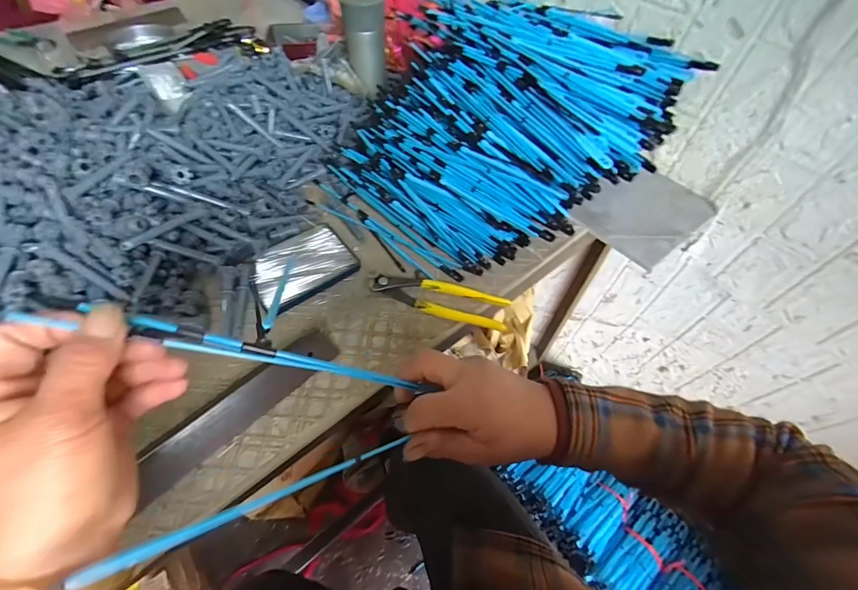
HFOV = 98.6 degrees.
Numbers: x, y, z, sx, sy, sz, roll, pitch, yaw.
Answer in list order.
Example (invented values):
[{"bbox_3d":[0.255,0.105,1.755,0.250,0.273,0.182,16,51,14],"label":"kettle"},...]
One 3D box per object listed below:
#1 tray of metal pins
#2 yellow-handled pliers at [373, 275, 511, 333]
[{"bbox_3d":[-0.161,-0.040,0.469,0.122,0.015,0.090,-30,61,-22],"label":"tray of metal pins"},{"bbox_3d":[0.012,0.005,0.440,0.161,0.016,0.047,18,56,10],"label":"yellow-handled pliers"}]

